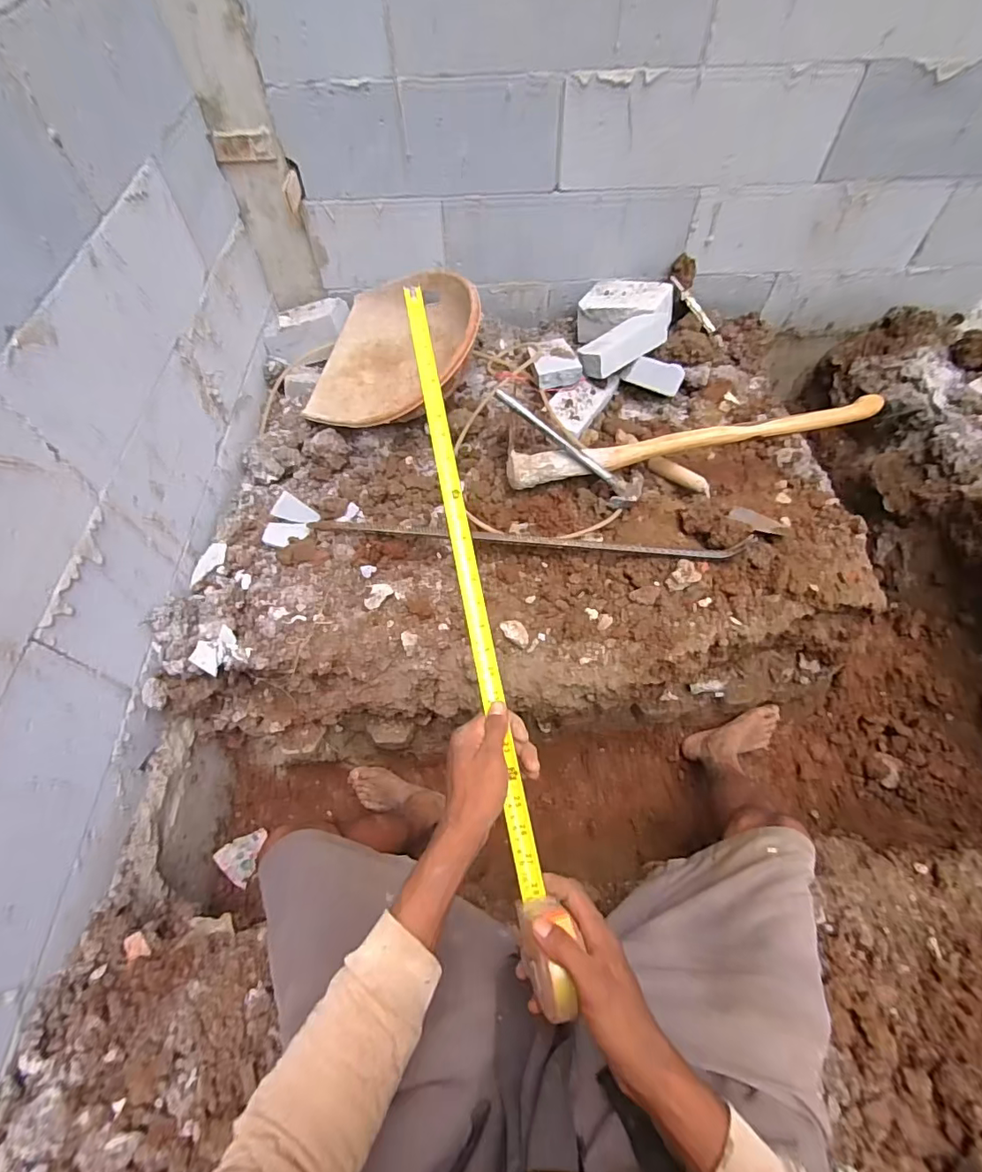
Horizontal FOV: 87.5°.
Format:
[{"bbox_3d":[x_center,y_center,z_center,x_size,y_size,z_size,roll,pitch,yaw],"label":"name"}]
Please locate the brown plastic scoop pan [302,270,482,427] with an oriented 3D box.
[{"bbox_3d":[-0.223,-0.532,1.157,0.384,0.192,0.413,0,59,1],"label":"brown plastic scoop pan"}]

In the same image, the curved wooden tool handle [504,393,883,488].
[{"bbox_3d":[0.389,-0.284,0.985,0.719,0.094,0.076,-7,59,-3],"label":"curved wooden tool handle"}]

